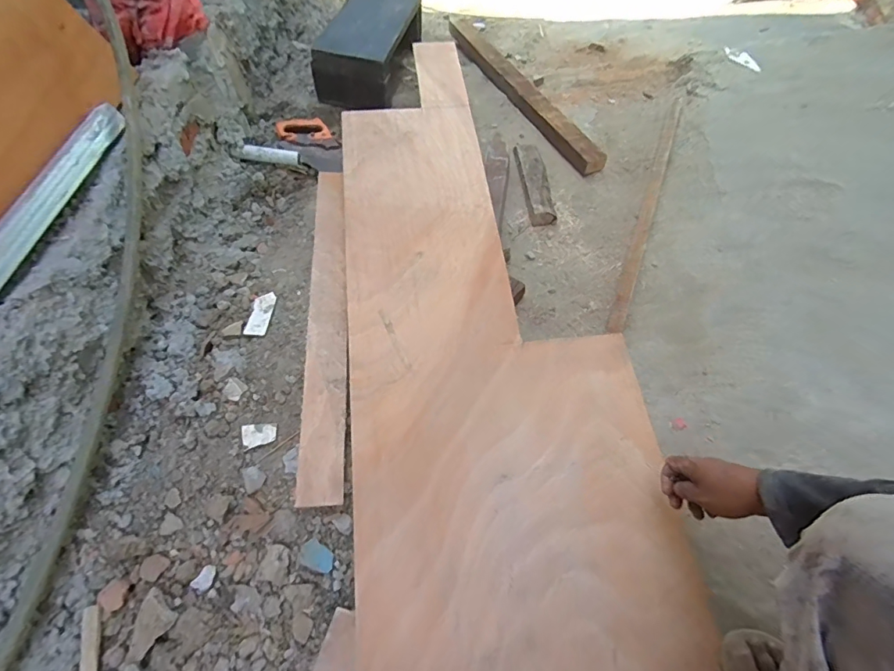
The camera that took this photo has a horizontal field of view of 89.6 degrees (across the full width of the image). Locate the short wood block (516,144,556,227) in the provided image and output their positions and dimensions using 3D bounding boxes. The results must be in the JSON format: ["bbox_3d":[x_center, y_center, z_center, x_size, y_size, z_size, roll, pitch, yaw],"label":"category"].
[{"bbox_3d":[0.208,-0.361,1.060,0.063,0.046,0.244,-4,60,-1],"label":"short wood block"}]

